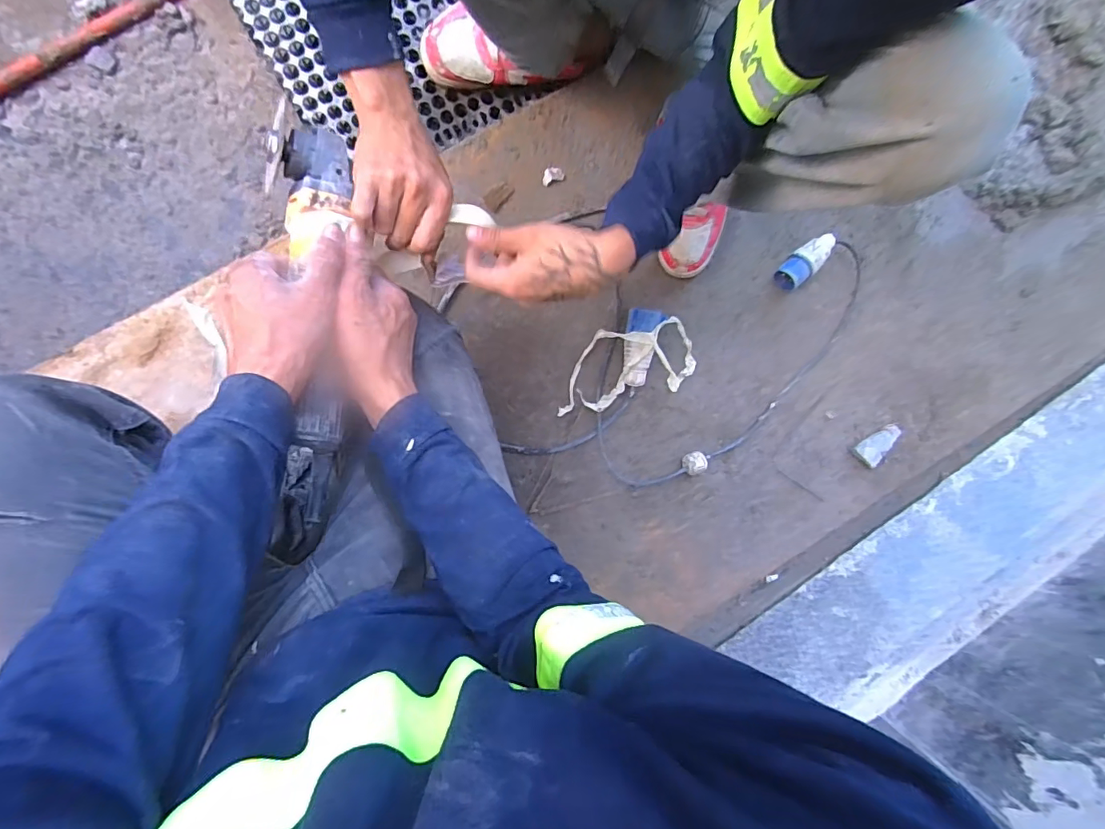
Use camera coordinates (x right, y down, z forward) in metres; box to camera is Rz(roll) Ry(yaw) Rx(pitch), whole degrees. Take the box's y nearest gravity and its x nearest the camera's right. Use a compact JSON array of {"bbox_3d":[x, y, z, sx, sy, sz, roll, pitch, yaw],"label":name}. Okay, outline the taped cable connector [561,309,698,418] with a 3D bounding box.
[{"bbox_3d":[0.126,-0.090,0.785,0.234,0.066,0.138,-14,92,-9],"label":"taped cable connector"}]

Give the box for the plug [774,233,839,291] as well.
[{"bbox_3d":[0.429,-0.259,0.827,0.136,0.048,0.050,-42,96,-7],"label":"plug"}]

